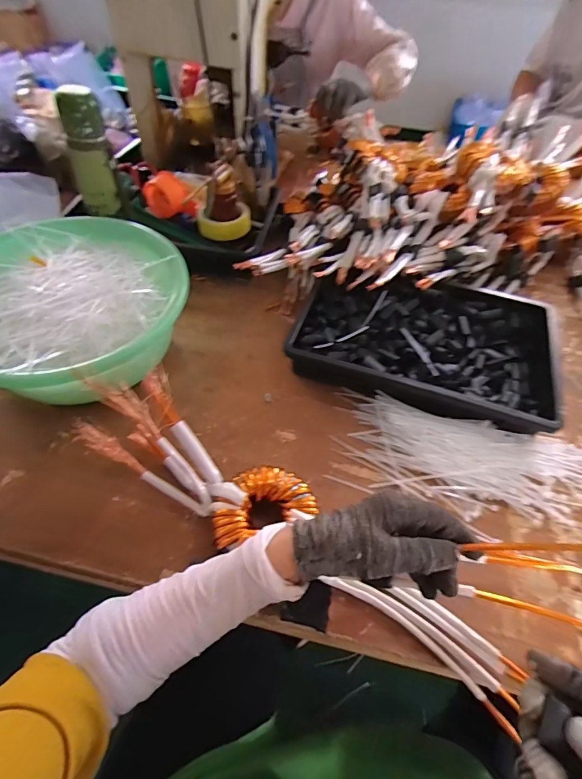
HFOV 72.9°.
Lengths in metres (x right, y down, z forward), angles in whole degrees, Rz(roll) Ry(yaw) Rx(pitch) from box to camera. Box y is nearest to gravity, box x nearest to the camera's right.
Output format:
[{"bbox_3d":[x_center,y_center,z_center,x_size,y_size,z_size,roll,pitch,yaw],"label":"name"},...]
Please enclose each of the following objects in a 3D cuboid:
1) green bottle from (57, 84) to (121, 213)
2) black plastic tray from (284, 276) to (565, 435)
[{"bbox_3d":[-0.314,-0.362,0.621,0.066,0.179,0.055,-20,57,-15],"label":"green bottle"},{"bbox_3d":[0.199,-0.075,0.604,0.371,0.061,0.253,15,55,8],"label":"black plastic tray"}]

